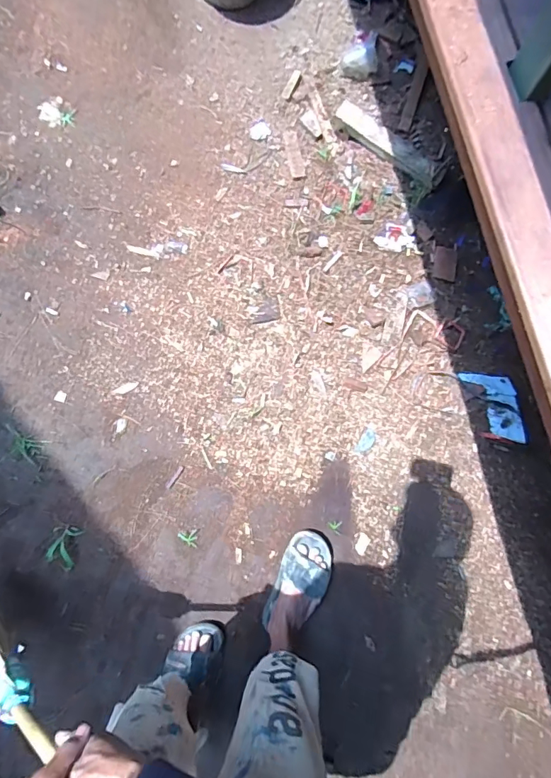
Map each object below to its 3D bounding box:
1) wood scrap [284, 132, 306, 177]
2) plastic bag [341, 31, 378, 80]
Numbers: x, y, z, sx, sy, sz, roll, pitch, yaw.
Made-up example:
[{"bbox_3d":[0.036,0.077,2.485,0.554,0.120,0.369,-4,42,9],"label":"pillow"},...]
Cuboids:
[{"bbox_3d":[0.055,-0.661,1.248,0.043,0.010,0.138,-11,80,-2],"label":"wood scrap"},{"bbox_3d":[0.245,-0.959,1.263,0.097,0.040,0.141,9,80,2],"label":"plastic bag"}]

